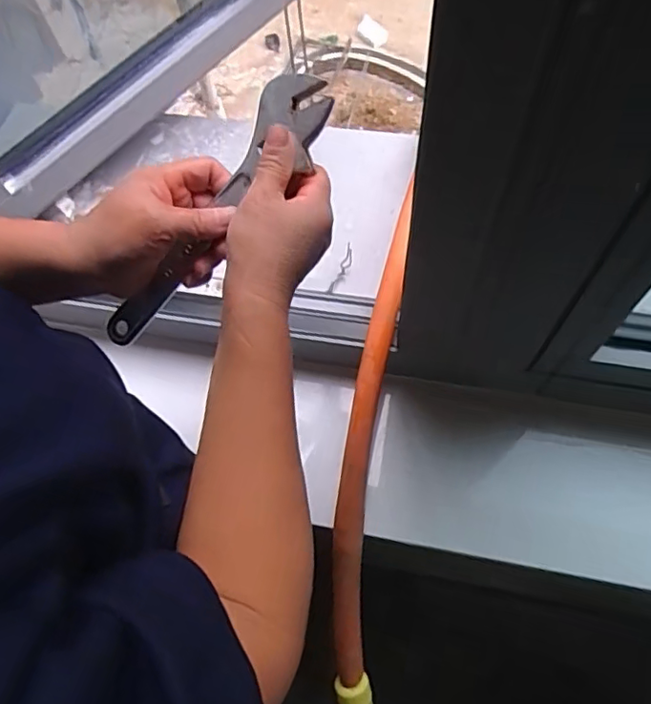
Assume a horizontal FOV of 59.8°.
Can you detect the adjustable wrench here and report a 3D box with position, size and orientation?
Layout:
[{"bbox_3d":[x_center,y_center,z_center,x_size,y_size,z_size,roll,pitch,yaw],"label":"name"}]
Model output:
[{"bbox_3d":[-0.083,-0.091,0.403,0.053,0.026,0.242,46,106,15],"label":"adjustable wrench"}]

